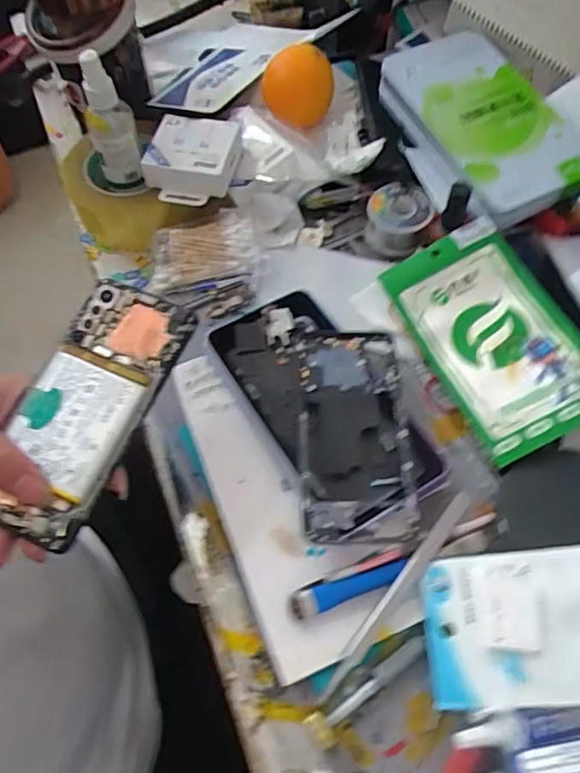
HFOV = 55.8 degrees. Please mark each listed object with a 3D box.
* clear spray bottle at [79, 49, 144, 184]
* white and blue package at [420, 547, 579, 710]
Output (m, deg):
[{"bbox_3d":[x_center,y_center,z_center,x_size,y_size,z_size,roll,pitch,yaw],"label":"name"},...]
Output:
[{"bbox_3d":[-0.146,-0.215,0.444,0.037,0.099,0.035,-18,63,-8],"label":"clear spray bottle"},{"bbox_3d":[0.149,0.130,0.302,0.144,0.005,0.078,-11,56,15],"label":"white and blue package"}]

